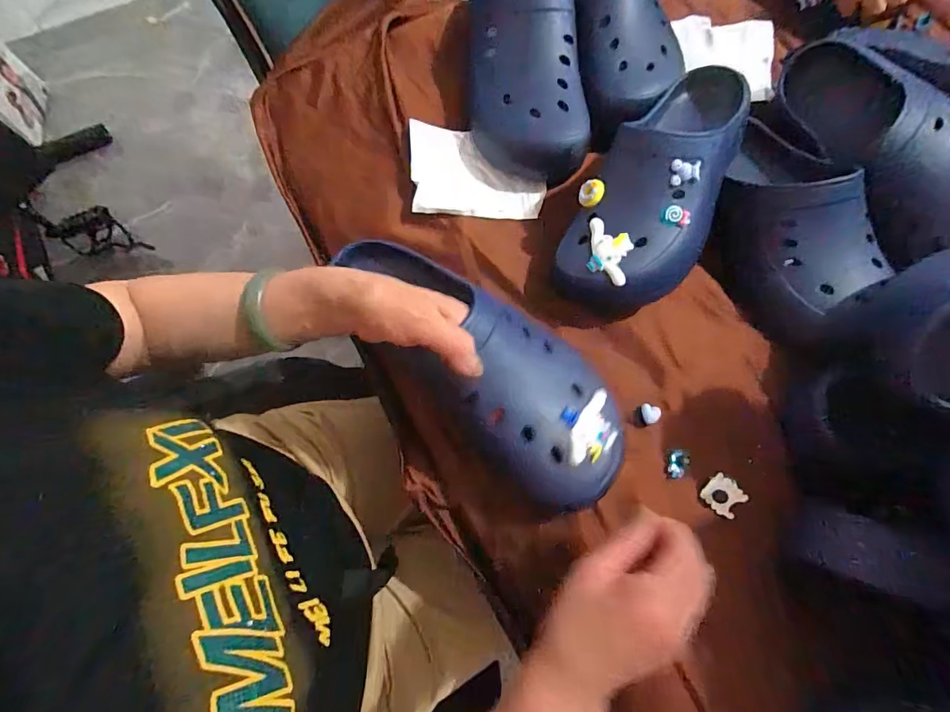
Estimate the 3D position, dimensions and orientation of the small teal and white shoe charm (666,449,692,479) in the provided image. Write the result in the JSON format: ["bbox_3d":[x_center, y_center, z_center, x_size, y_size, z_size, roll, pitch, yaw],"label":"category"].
[{"bbox_3d":[0.177,0.094,0.403,0.021,0.004,0.025,2,72,0],"label":"small teal and white shoe charm"}]

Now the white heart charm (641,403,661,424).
[{"bbox_3d":[0.154,0.052,0.410,0.017,0.010,0.017,0,72,0],"label":"white heart charm"}]

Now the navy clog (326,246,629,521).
[{"bbox_3d":[0.013,0.004,0.367,0.117,0.099,0.253,-41,79,-12],"label":"navy clog"}]

